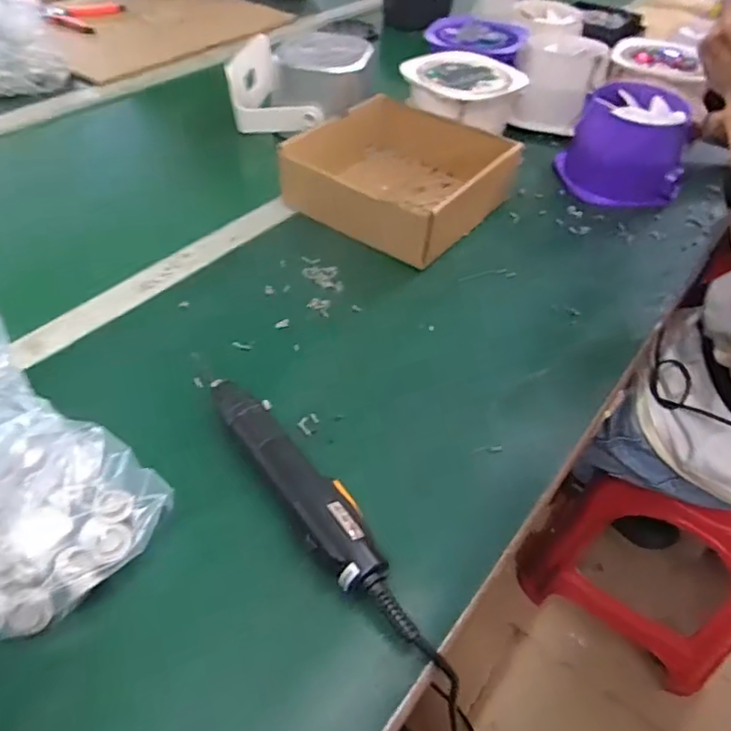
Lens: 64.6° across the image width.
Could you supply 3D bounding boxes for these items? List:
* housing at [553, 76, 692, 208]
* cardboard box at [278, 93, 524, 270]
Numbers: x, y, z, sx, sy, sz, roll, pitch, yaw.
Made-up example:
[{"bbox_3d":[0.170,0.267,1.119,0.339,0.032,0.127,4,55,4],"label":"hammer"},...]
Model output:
[{"bbox_3d":[0.317,-0.273,0.713,0.131,0.098,0.127,2,46,-3],"label":"housing"},{"bbox_3d":[0.041,-0.220,0.669,0.206,0.067,0.196,31,51,23],"label":"cardboard box"}]

